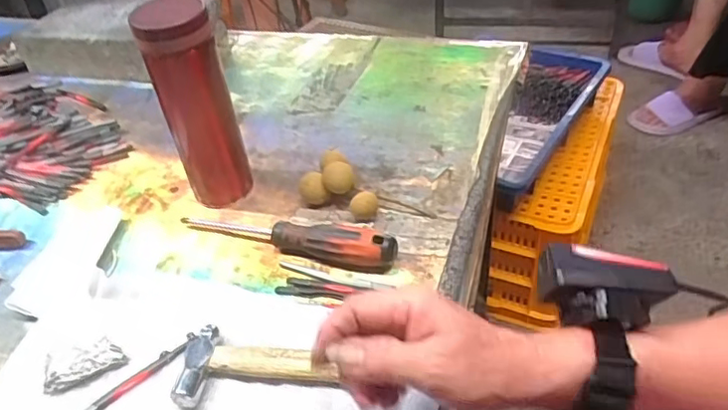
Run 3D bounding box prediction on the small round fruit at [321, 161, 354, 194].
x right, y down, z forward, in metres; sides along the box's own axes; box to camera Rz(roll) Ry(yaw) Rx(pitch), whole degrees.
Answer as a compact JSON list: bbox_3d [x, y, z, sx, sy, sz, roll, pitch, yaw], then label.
[{"bbox_3d":[-0.023,-0.020,0.540,0.028,0.033,0.023,-9,41,-2],"label":"small round fruit"}]

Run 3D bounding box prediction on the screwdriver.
[{"bbox_3d":[-0.069,0.021,0.514,0.199,0.029,0.035,12,45,20],"label":"screwdriver"}]

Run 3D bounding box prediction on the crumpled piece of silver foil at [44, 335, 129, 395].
[{"bbox_3d":[-0.206,0.116,0.437,0.056,0.008,0.033,-17,42,-12],"label":"crumpled piece of silver foil"}]

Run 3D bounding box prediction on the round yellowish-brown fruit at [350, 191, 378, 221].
[{"bbox_3d":[0.000,0.001,0.531,0.025,0.023,0.018,-5,41,1],"label":"round yellowish-brown fruit"}]

